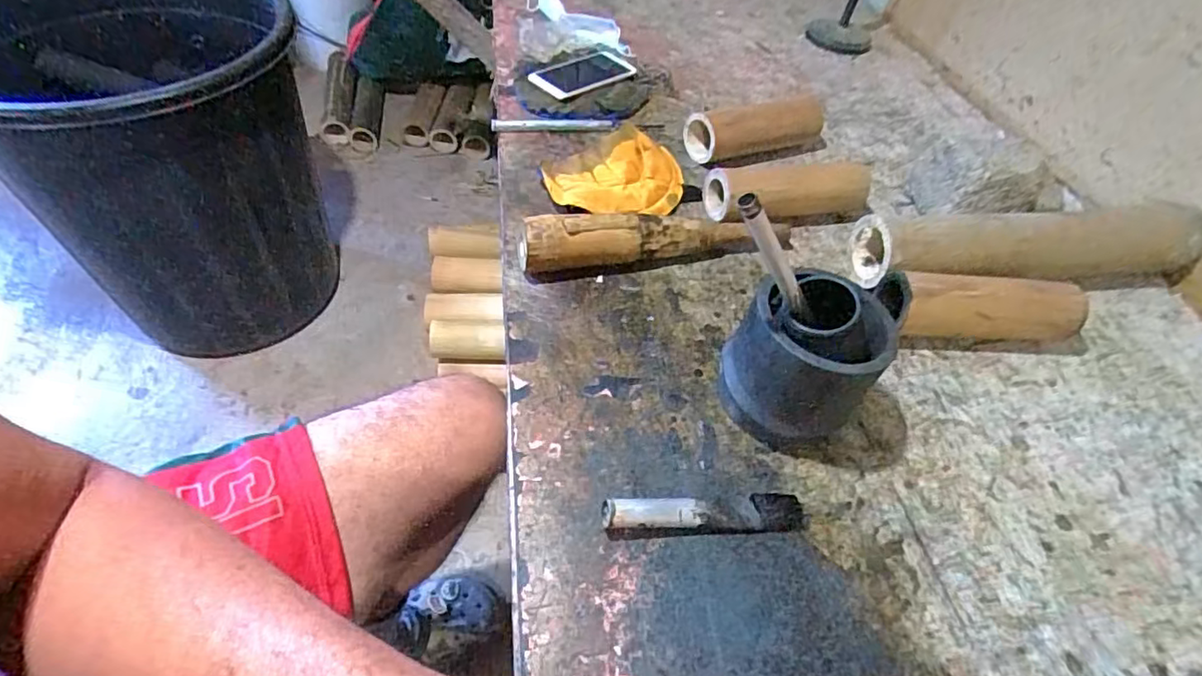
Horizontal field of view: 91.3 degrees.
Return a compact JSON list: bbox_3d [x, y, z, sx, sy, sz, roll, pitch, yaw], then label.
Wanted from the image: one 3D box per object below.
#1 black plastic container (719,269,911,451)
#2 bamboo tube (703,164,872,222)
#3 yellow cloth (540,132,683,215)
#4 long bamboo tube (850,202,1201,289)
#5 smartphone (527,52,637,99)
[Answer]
[{"bbox_3d":[0.151,0.013,0.443,0.101,0.123,0.095,28,50,14],"label":"black plastic container"},{"bbox_3d":[0.205,-0.159,0.646,0.183,0.062,0.051,-6,51,-14],"label":"bamboo tube"},{"bbox_3d":[0.024,-0.173,0.637,0.155,0.045,0.109,-24,57,-26],"label":"yellow cloth"},{"bbox_3d":[0.454,-0.094,0.614,0.380,0.071,0.067,-2,49,-13],"label":"long bamboo tube"},{"bbox_3d":[-0.025,-0.351,0.786,0.146,0.016,0.076,-31,63,-31],"label":"smartphone"}]

